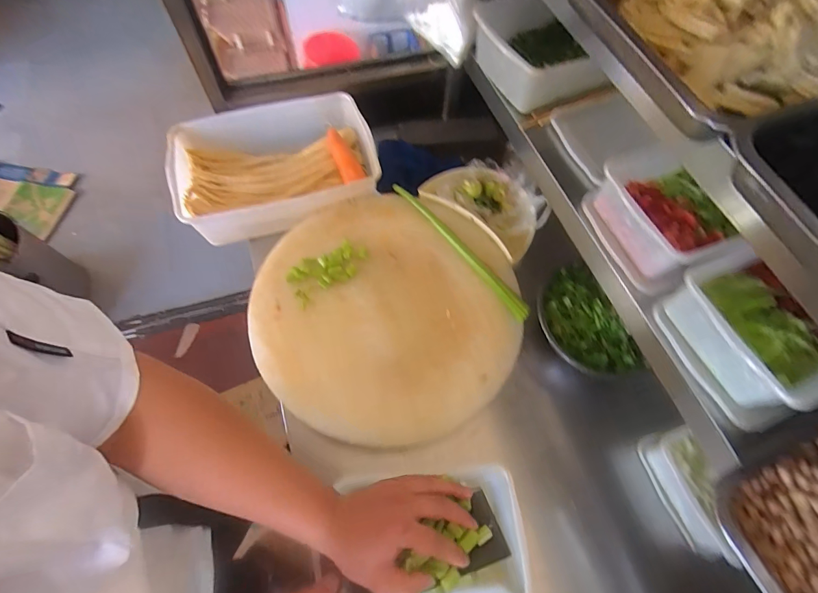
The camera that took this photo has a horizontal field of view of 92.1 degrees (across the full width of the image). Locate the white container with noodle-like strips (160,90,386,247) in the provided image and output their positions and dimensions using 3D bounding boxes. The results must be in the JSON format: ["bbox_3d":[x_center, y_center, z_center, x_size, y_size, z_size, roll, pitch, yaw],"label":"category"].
[{"bbox_3d":[-0.265,-0.263,0.800,0.376,0.098,0.272,-13,65,-9],"label":"white container with noodle-like strips"}]

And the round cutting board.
[{"bbox_3d":[-0.038,0.021,0.702,0.434,0.071,0.439,1,63,-2],"label":"round cutting board"}]

